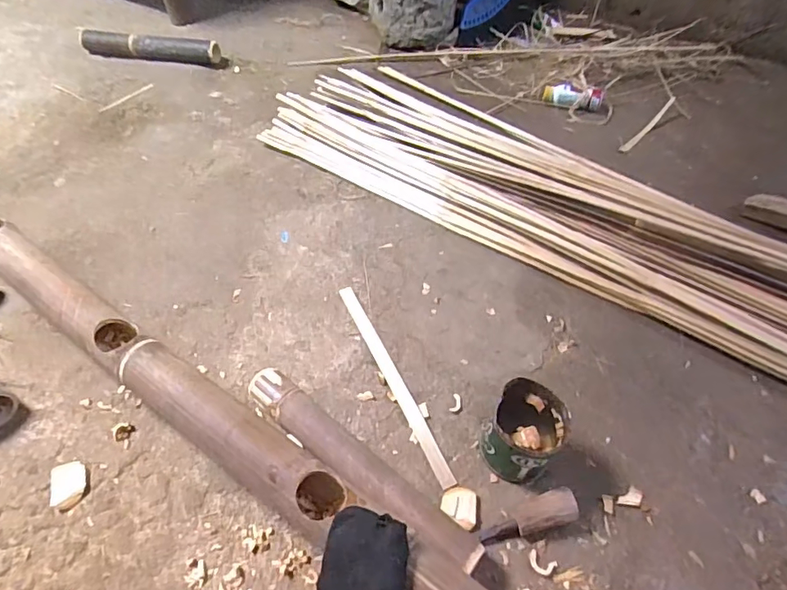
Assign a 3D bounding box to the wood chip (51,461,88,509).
[{"bbox_3d":[-0.459,0.267,0.710,0.045,0.006,0.065,-16,52,-12],"label":"wood chip"}]

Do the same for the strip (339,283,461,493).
[{"bbox_3d":[-0.004,0.130,0.815,0.023,0.005,0.391,-21,53,-15],"label":"strip"}]

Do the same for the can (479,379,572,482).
[{"bbox_3d":[0.179,0.190,0.695,0.096,0.104,0.104,-1,50,1],"label":"can"}]

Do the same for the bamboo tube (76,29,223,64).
[{"bbox_3d":[-0.718,-0.726,1.481,0.420,0.072,0.054,4,51,5],"label":"bamboo tube"}]

